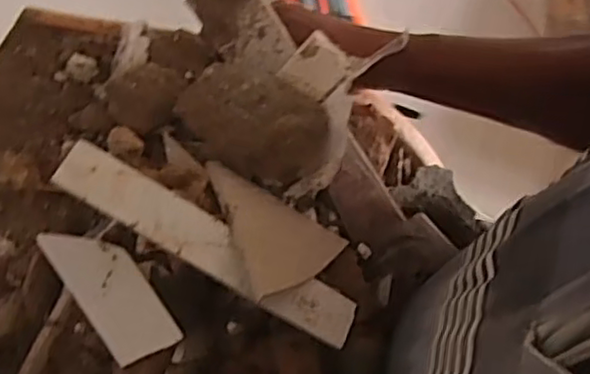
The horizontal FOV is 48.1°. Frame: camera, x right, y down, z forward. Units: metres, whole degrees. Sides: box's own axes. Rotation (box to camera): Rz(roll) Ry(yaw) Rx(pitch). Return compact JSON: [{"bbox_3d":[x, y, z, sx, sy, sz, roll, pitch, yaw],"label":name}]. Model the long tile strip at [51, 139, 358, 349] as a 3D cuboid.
[{"bbox_3d":[-0.052,0.039,0.435,0.216,0.008,0.035,33,76,-13],"label":"long tile strip"}]

